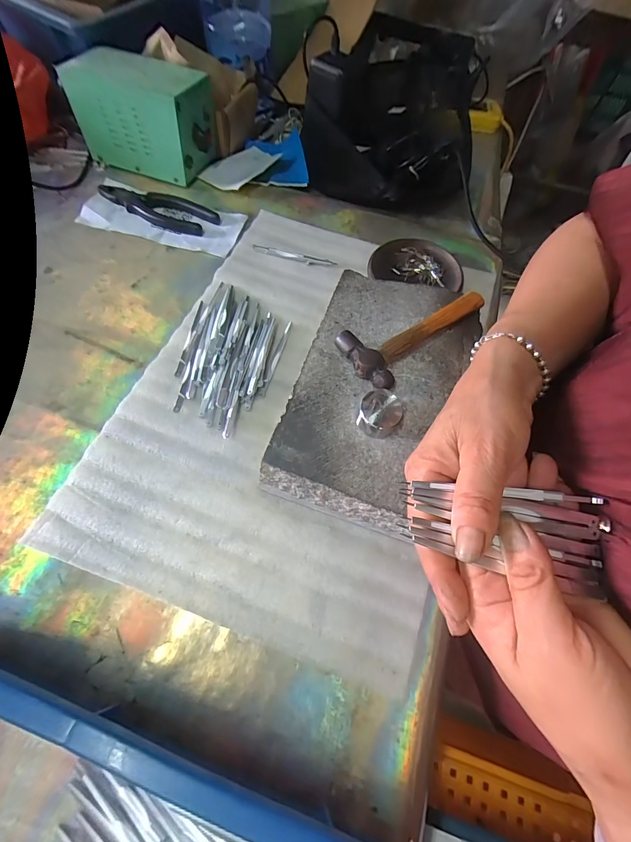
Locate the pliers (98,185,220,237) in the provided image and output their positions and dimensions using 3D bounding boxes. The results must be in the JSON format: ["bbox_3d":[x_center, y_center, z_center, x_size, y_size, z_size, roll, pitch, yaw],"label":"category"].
[{"bbox_3d":[-0.215,-0.291,0.482,0.165,0.015,0.059,25,64,10],"label":"pliers"}]

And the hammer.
[{"bbox_3d":[0.088,-0.089,0.333,0.149,0.021,0.062,-39,71,-20],"label":"hammer"}]

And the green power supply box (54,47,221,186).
[{"bbox_3d":[-0.230,-0.417,0.491,0.176,0.109,0.094,19,63,7],"label":"green power supply box"}]

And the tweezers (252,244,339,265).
[{"bbox_3d":[-0.028,-0.207,0.451,0.105,0.004,0.012,13,63,4],"label":"tweezers"}]

